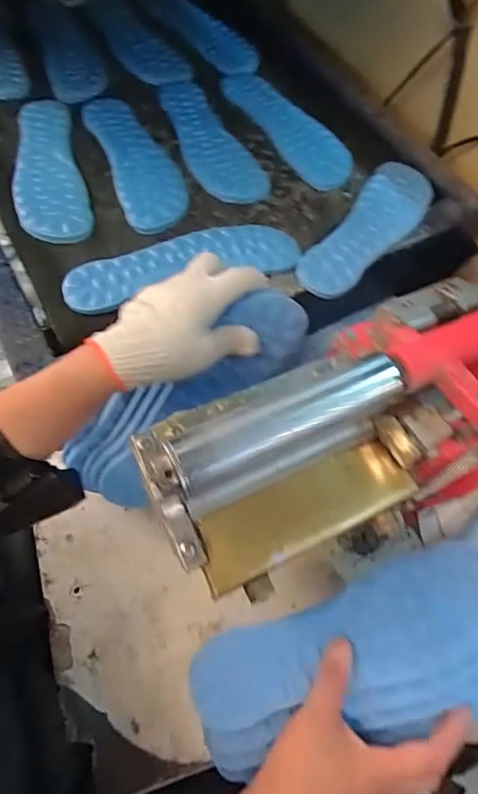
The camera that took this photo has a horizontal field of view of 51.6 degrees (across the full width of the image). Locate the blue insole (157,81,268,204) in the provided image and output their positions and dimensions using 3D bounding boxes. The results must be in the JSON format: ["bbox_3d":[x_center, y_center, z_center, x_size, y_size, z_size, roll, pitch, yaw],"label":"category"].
[{"bbox_3d":[-0.045,-0.337,0.647,0.084,0.010,0.244,-28,69,-15],"label":"blue insole"}]

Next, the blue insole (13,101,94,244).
[{"bbox_3d":[-0.233,-0.278,0.600,0.080,0.009,0.232,-11,65,-15],"label":"blue insole"}]

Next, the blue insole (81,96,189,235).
[{"bbox_3d":[-0.131,-0.303,0.621,0.082,0.012,0.255,-20,65,-13],"label":"blue insole"}]

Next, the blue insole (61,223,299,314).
[{"bbox_3d":[-0.062,-0.147,0.540,0.253,0.012,0.074,-17,64,-12],"label":"blue insole"}]

